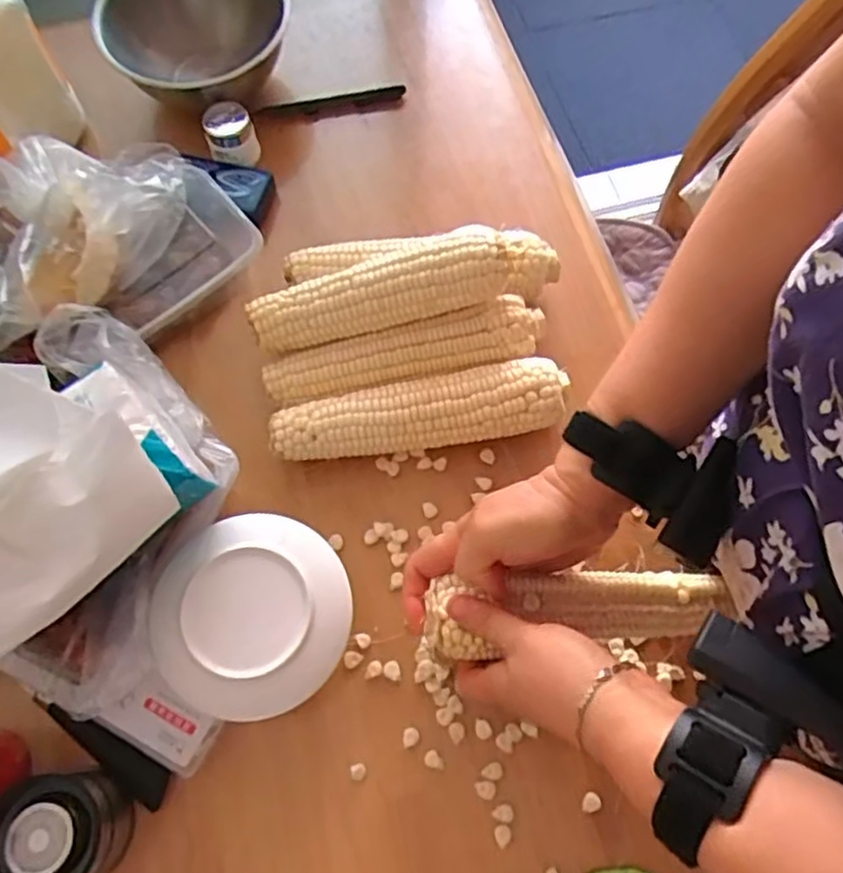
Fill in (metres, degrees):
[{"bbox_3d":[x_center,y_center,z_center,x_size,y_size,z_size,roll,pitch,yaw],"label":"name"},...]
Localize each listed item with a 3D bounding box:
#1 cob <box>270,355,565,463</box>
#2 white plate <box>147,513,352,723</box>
[{"bbox_3d":[0.001,-0.015,0.510,0.219,0.054,0.053,-10,70,-4],"label":"cob"},{"bbox_3d":[-0.104,0.106,0.425,0.116,0.014,0.118,0,69,0],"label":"white plate"}]

